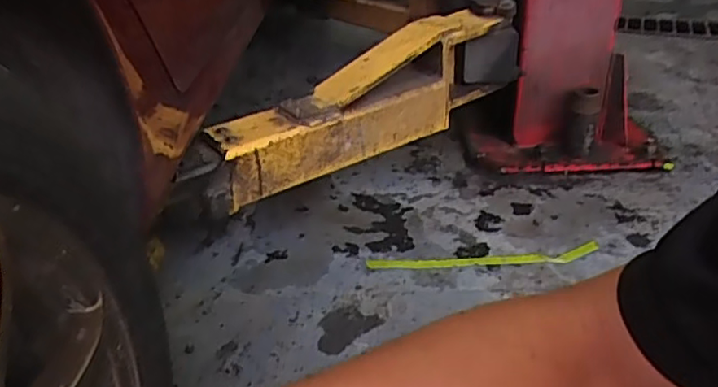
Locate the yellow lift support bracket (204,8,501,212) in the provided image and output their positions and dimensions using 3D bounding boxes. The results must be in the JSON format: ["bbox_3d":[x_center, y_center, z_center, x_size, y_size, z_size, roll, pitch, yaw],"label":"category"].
[{"bbox_3d":[0.018,-0.146,1.047,0.559,0.181,0.088,-30,39,-18],"label":"yellow lift support bracket"}]

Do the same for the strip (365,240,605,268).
[{"bbox_3d":[0.210,0.109,1.030,0.387,0.008,0.043,-4,31,-3],"label":"strip"}]

